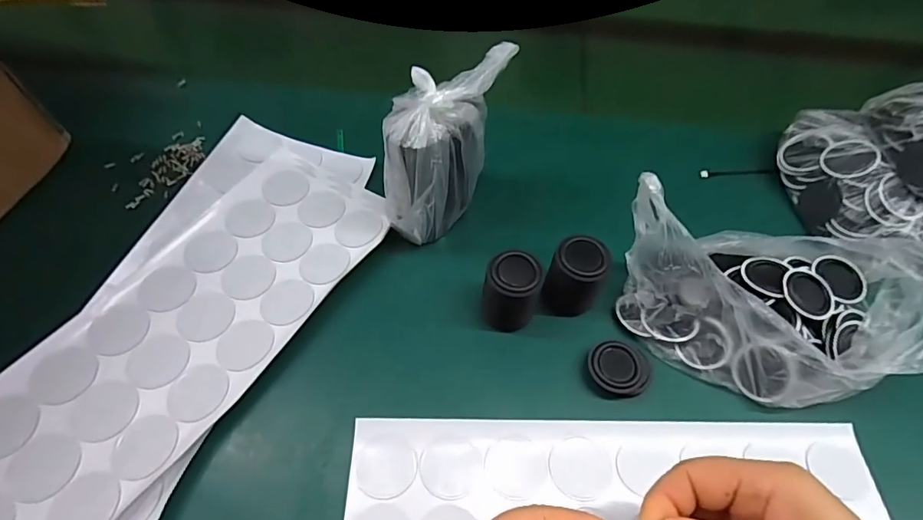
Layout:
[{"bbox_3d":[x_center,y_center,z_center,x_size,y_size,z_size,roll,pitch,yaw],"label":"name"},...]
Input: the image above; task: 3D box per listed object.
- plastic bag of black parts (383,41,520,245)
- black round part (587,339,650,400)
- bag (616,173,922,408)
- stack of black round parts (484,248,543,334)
[{"bbox_3d":[-0.016,-0.079,0.369,0.053,0.127,0.102,29,59,14],"label":"plastic bag of black parts"},{"bbox_3d":[0.109,0.077,0.339,0.040,0.014,0.038,1,54,-1],"label":"black round part"},{"bbox_3d":[0.214,0.023,0.334,0.181,0.080,0.136,-6,57,-8],"label":"bag"},{"bbox_3d":[0.038,0.028,0.352,0.046,0.066,0.038,14,57,5],"label":"stack of black round parts"}]

